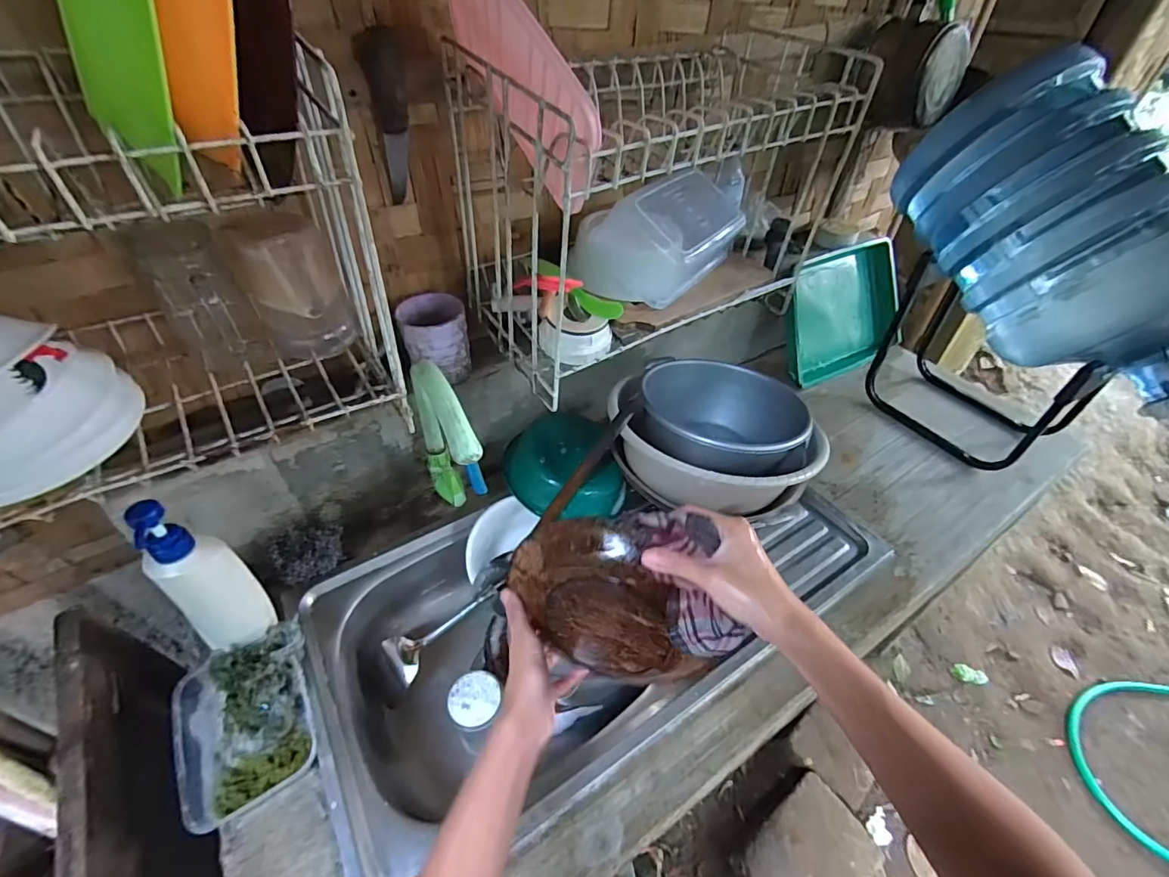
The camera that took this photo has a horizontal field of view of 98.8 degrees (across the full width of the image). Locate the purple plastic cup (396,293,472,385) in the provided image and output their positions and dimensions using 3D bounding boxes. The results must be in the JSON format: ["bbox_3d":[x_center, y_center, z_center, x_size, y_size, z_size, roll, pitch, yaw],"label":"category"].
[{"bbox_3d":[-0.195,-0.130,0.662,0.079,0.087,0.085,0,44,0],"label":"purple plastic cup"}]

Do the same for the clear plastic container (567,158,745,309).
[{"bbox_3d":[0.098,-0.286,0.687,0.163,0.109,0.207,27,50,25],"label":"clear plastic container"}]

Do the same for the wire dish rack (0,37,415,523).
[{"bbox_3d":[-0.422,-0.104,0.389,0.448,0.317,0.259,-25,49,-24],"label":"wire dish rack"}]

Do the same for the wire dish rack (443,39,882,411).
[{"bbox_3d":[0.096,-0.290,0.634,0.445,0.298,0.239,-22,48,-22],"label":"wire dish rack"}]

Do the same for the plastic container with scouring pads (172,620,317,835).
[{"bbox_3d":[-0.362,0.302,0.540,0.126,0.056,0.170,-20,47,-20],"label":"plastic container with scouring pads"}]

